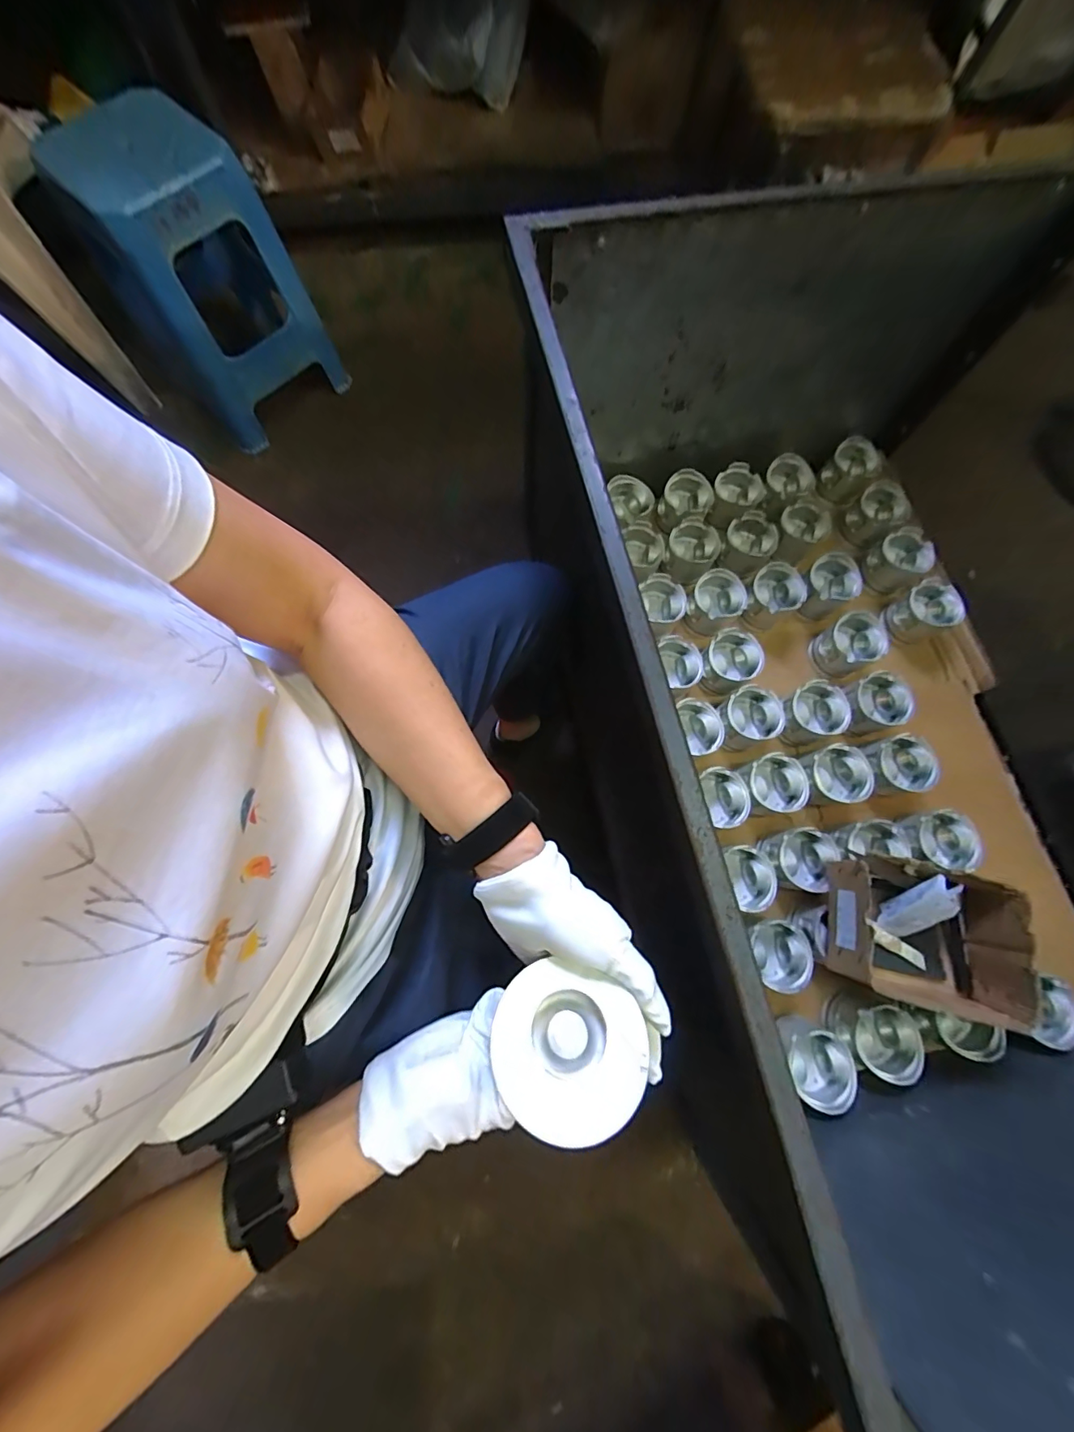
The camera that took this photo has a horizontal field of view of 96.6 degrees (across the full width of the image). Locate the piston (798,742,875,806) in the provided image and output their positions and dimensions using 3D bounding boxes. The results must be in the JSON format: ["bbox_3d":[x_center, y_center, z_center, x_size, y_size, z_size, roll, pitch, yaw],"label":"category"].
[{"bbox_3d":[0.485,0.098,0.794,0.100,0.066,0.092,0,75,-1],"label":"piston"}]

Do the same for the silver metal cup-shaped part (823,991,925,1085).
[{"bbox_3d":[0.482,0.456,0.690,0.100,0.070,0.091,31,76,7],"label":"silver metal cup-shaped part"}]

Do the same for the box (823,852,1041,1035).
[{"bbox_3d":[0.519,0.293,0.648,0.221,0.094,0.167,13,75,2],"label":"box"}]

